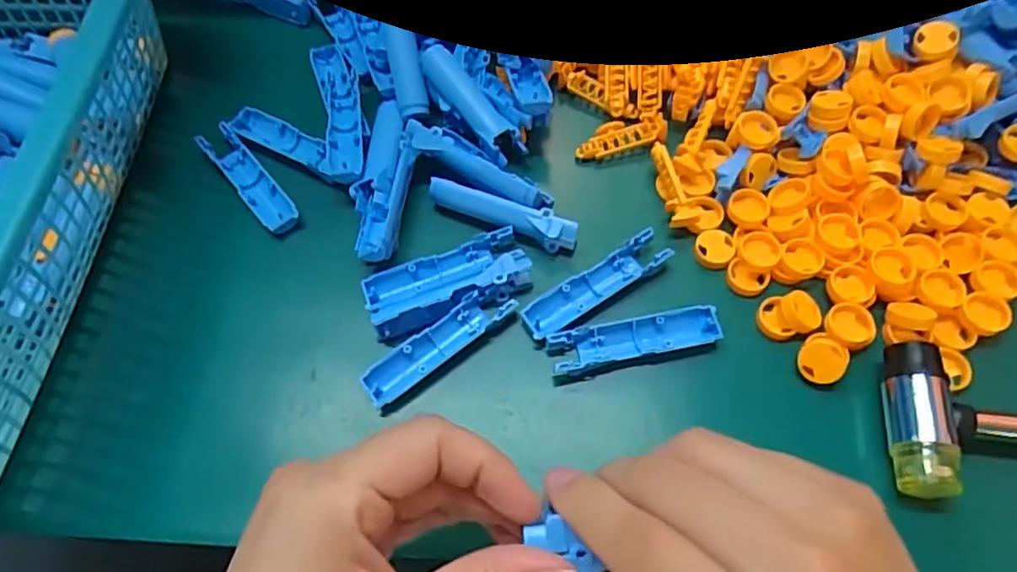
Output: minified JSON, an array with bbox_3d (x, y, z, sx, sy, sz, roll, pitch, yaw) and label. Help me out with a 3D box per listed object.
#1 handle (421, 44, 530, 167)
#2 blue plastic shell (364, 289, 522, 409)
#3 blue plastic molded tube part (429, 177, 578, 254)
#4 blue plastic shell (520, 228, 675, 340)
[{"bbox_3d":[-0.020,-0.099,0.340,0.019,0.016,0.075,-33,66,-15],"label":"handle"},{"bbox_3d":[-0.032,0.026,0.293,0.076,0.007,0.018,-34,66,-15],"label":"blue plastic shell"},{"bbox_3d":[-0.003,-0.036,0.319,0.077,0.013,0.013,20,64,12],"label":"blue plastic molded tube part"},{"bbox_3d":[0.042,-0.001,0.303,0.077,0.007,0.019,-30,65,-13],"label":"blue plastic shell"}]

